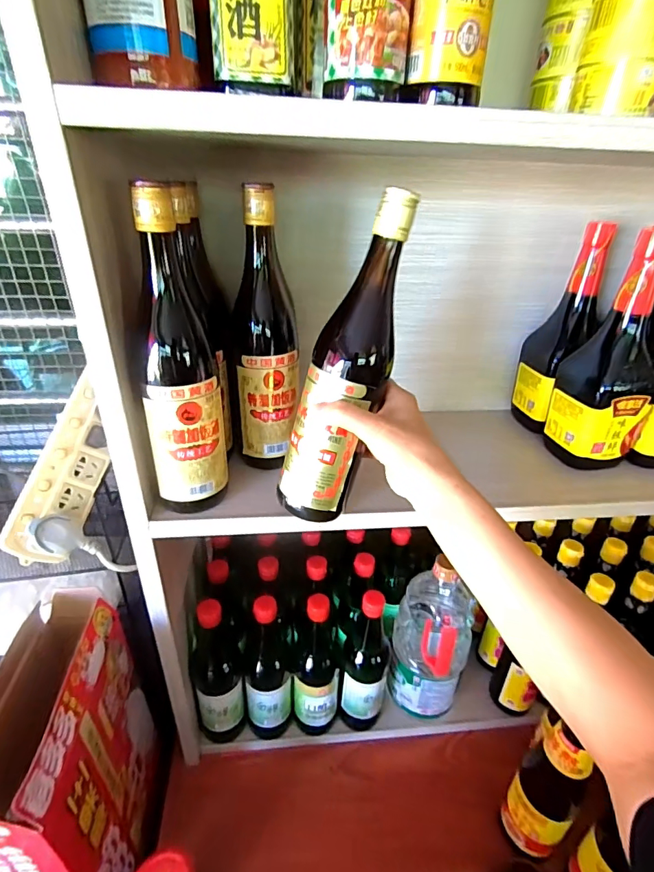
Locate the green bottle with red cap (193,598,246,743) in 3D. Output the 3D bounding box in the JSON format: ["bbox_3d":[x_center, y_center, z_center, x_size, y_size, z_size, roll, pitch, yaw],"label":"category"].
[{"bbox_3d":[-0.153,0.337,0.629,0.067,0.262,0.056,-10,32,-20],"label":"green bottle with red cap"}]

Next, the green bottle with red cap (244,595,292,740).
[{"bbox_3d":[-0.083,0.335,0.644,0.070,0.269,0.071,0,30,-2],"label":"green bottle with red cap"}]

